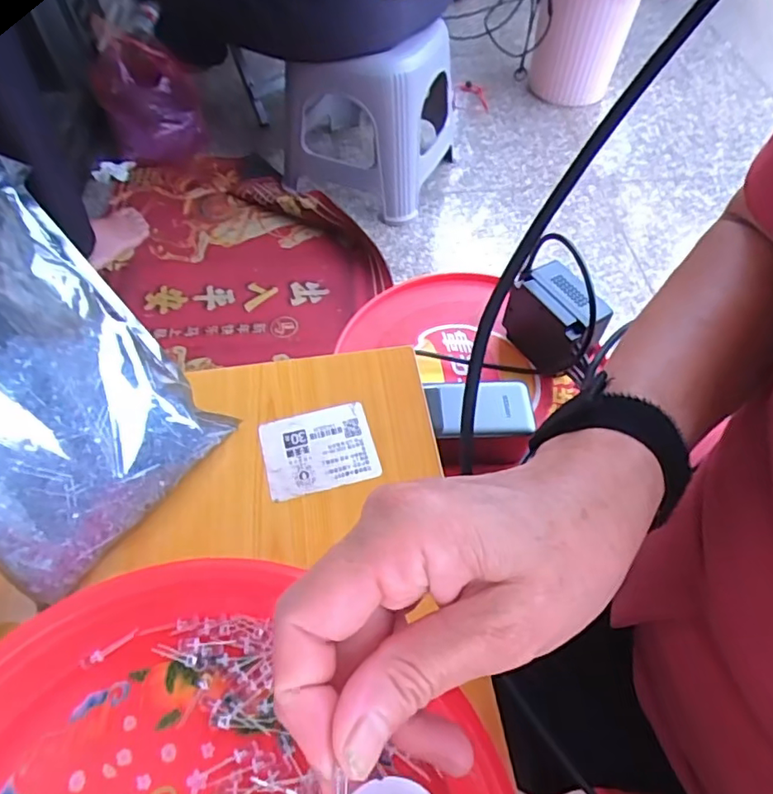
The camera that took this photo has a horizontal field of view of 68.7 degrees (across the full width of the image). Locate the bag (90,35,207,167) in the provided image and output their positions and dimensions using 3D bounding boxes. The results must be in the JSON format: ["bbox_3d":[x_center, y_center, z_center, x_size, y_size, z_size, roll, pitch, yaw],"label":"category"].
[{"bbox_3d":[-0.501,-0.615,1.210,0.207,0.240,0.110,-8,57,-8],"label":"bag"}]

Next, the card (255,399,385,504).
[{"bbox_3d":[-0.037,0.028,0.308,0.059,0.004,0.048,-13,57,-9],"label":"card"}]

